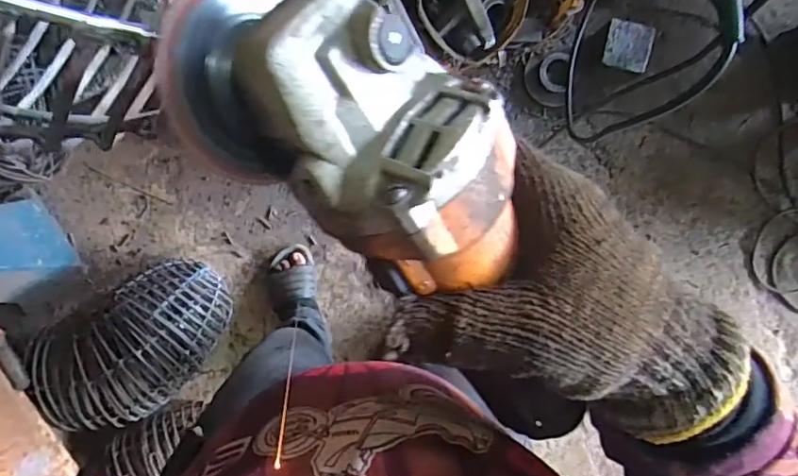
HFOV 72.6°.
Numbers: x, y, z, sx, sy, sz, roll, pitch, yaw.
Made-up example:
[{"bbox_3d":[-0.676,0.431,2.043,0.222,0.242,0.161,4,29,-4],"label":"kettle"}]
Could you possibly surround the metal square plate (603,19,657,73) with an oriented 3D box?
[{"bbox_3d":[0.496,-0.412,1.169,0.094,0.015,0.097,12,103,1],"label":"metal square plate"}]

